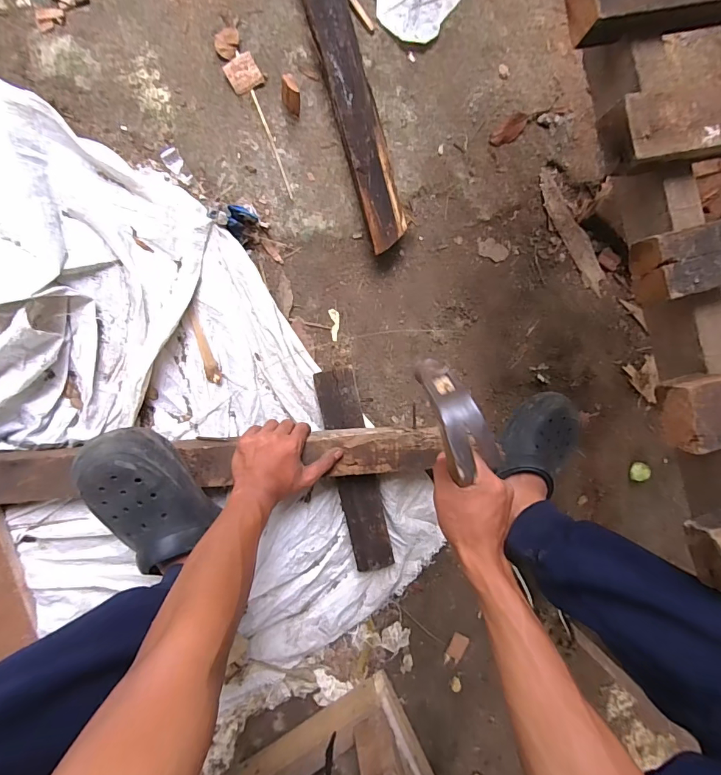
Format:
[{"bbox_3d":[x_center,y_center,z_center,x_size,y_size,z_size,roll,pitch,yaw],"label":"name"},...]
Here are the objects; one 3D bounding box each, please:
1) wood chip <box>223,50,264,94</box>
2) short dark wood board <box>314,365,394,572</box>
[{"bbox_3d":[-0.169,-0.454,0.611,0.048,0.009,0.046,-34,97,-7],"label":"wood chip"},{"bbox_3d":[-0.007,0.125,0.642,0.060,0.018,0.310,-12,95,-3],"label":"short dark wood board"}]

